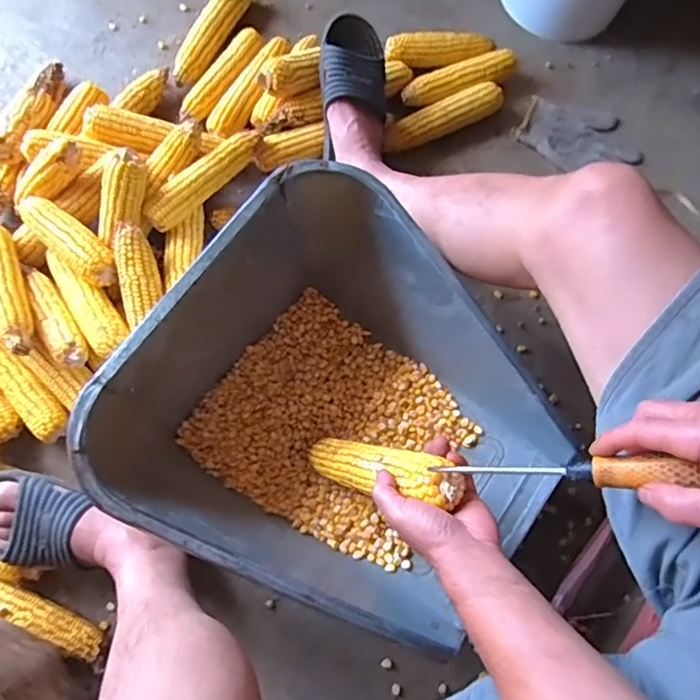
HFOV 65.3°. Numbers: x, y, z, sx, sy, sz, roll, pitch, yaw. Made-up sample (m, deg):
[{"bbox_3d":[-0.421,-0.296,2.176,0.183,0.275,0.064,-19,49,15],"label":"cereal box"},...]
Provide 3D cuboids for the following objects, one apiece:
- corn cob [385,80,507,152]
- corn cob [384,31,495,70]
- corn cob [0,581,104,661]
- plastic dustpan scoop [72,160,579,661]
[{"bbox_3d":[0.154,-0.391,0.925,0.233,0.063,0.056,-25,74,-11],"label":"corn cob"},{"bbox_3d":[0.157,-0.524,0.950,0.187,0.039,0.048,-4,73,-5],"label":"corn cob"},{"bbox_3d":[-0.376,0.319,0.655,0.166,0.044,0.032,23,72,5],"label":"corn cob"},{"bbox_3d":[0.008,0.083,0.637,0.438,0.234,0.419,35,74,7],"label":"plastic dustpan scoop"}]

